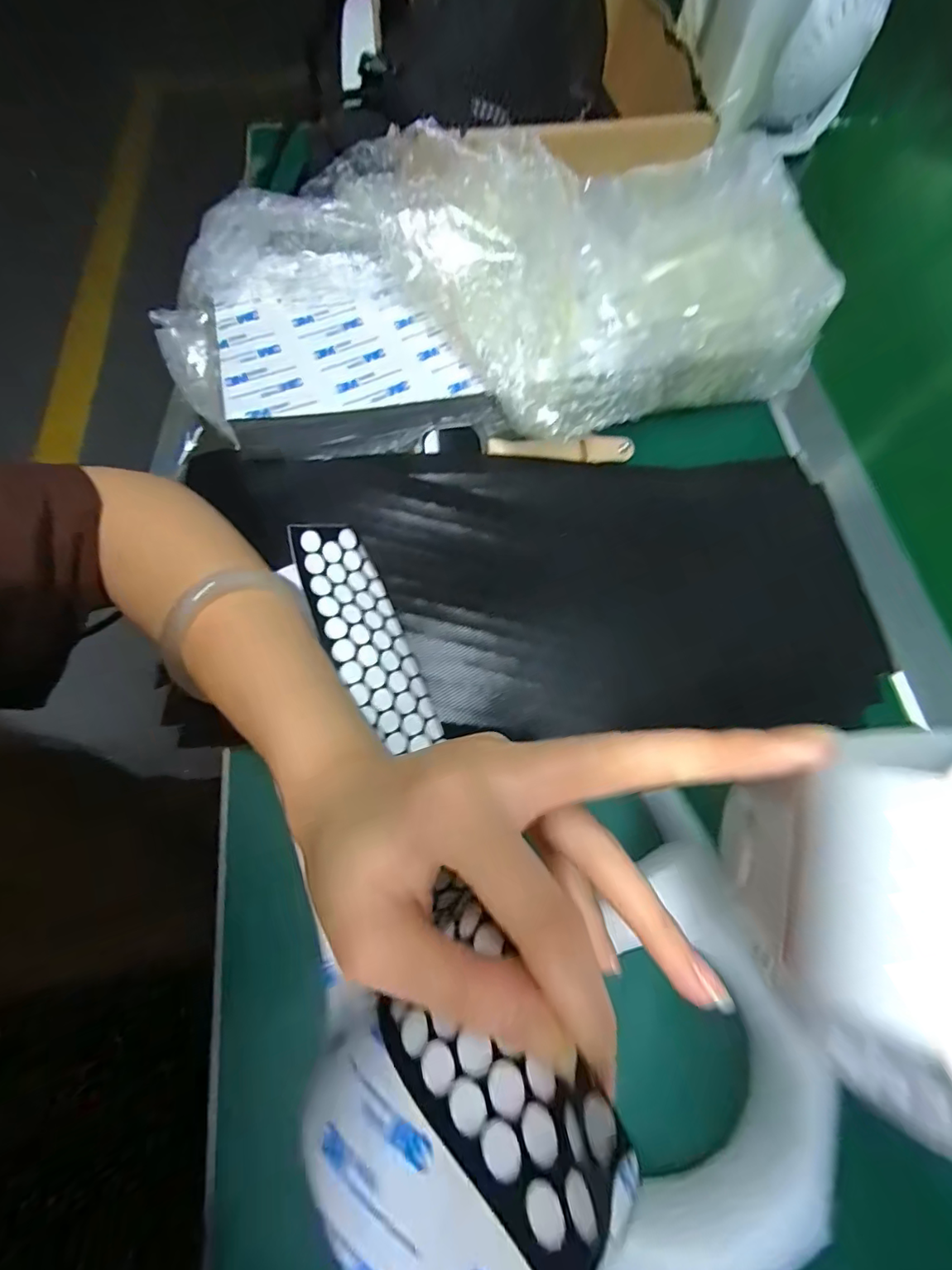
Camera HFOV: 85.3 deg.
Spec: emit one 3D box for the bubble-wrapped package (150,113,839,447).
[{"bbox_3d":[0.005,-0.196,0.302,0.376,0.055,0.185,-7,85,0],"label":"bubble-wrapped package"}]

